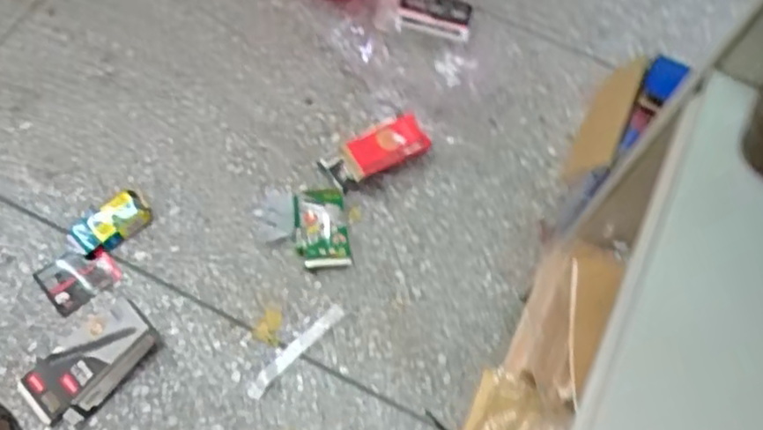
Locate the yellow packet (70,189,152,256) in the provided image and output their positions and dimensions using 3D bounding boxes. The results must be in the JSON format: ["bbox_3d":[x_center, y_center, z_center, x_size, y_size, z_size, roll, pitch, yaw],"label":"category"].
[{"bbox_3d":[-0.443,0.013,1.095,0.125,0.032,0.082,-33,70,-18],"label":"yellow packet"}]

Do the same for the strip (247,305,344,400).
[{"bbox_3d":[-0.132,0.206,1.023,0.028,0.011,0.185,42,69,15],"label":"strip"}]

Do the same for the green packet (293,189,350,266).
[{"bbox_3d":[-0.098,0.017,1.095,0.087,0.040,0.136,-4,64,-6],"label":"green packet"}]

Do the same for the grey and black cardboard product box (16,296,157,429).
[{"bbox_3d":[-0.429,0.216,0.982,0.192,0.045,0.112,-41,73,-21],"label":"grey and black cardboard product box"}]

